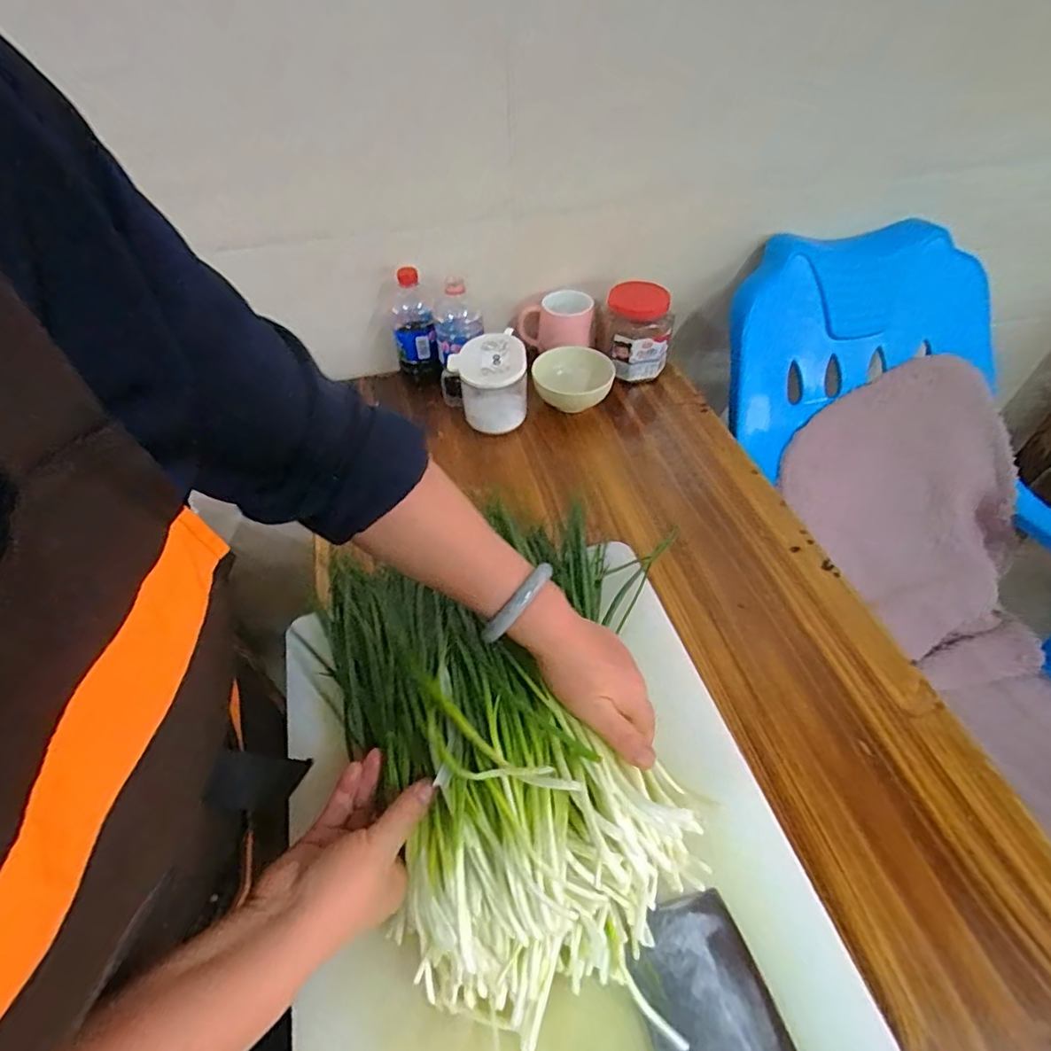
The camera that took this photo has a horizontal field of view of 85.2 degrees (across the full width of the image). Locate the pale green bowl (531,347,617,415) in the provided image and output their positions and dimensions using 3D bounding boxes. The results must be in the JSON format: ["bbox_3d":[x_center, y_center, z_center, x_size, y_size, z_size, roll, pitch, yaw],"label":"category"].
[{"bbox_3d":[0.066,-0.207,0.833,0.112,0.067,0.108,0,49,1],"label":"pale green bowl"}]

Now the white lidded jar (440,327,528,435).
[{"bbox_3d":[-0.055,-0.196,0.790,0.109,0.092,0.107,0,49,1],"label":"white lidded jar"}]

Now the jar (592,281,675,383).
[{"bbox_3d":[0.166,-0.290,0.859,0.088,0.116,0.087,0,49,1],"label":"jar"}]

